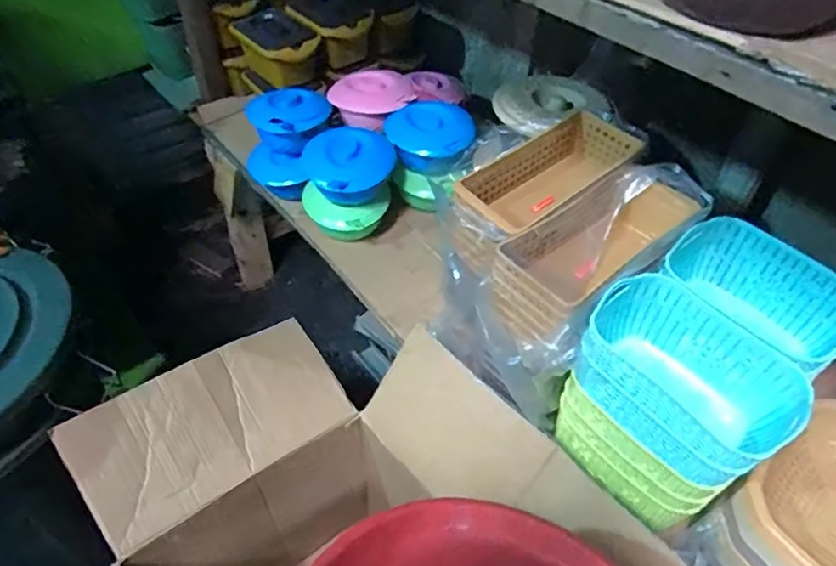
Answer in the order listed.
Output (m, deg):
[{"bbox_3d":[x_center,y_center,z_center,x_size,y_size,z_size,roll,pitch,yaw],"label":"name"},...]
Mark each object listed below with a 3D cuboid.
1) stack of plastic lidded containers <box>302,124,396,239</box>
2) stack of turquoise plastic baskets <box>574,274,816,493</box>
[{"bbox_3d":[-0.141,-0.200,1.165,0.174,0.193,0.181,-10,47,-13],"label":"stack of plastic lidded containers"},{"bbox_3d":[0.322,0.118,0.714,0.158,0.121,0.237,-33,56,-31],"label":"stack of turquoise plastic baskets"}]

